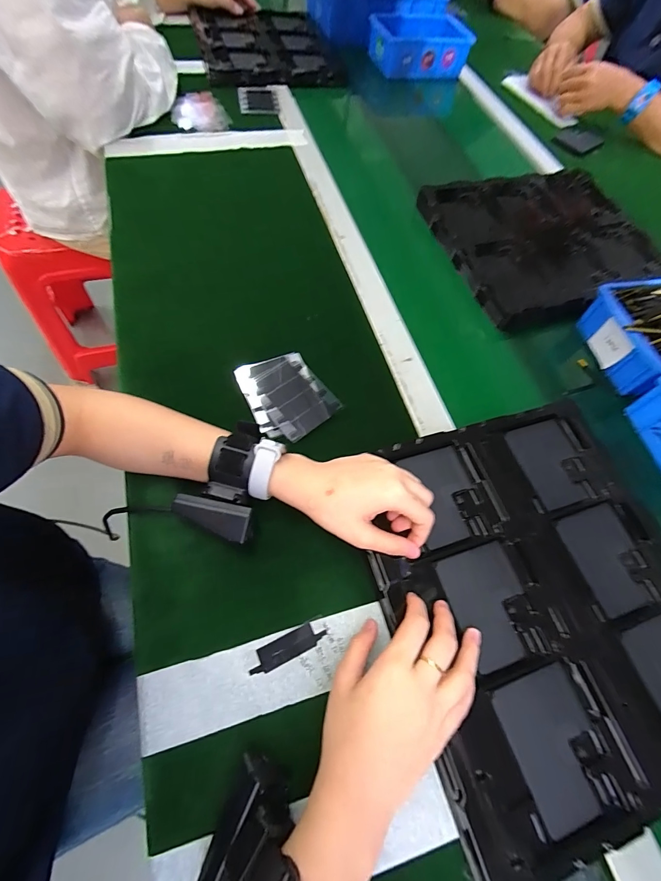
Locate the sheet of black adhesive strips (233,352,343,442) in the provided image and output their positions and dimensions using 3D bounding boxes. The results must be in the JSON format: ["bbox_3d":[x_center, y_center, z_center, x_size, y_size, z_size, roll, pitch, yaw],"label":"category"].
[{"bbox_3d":[-0.048,-0.052,0.411,0.087,0.007,0.106,-26,69,-18],"label":"sheet of black adhesive strips"}]

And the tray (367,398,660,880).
[{"bbox_3d":[0.190,0.128,0.331,0.280,0.023,0.320,-15,65,-9],"label":"tray"}]

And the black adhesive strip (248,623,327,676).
[{"bbox_3d":[-0.036,0.172,0.306,0.063,0.004,0.019,-20,68,-15],"label":"black adhesive strip"}]

